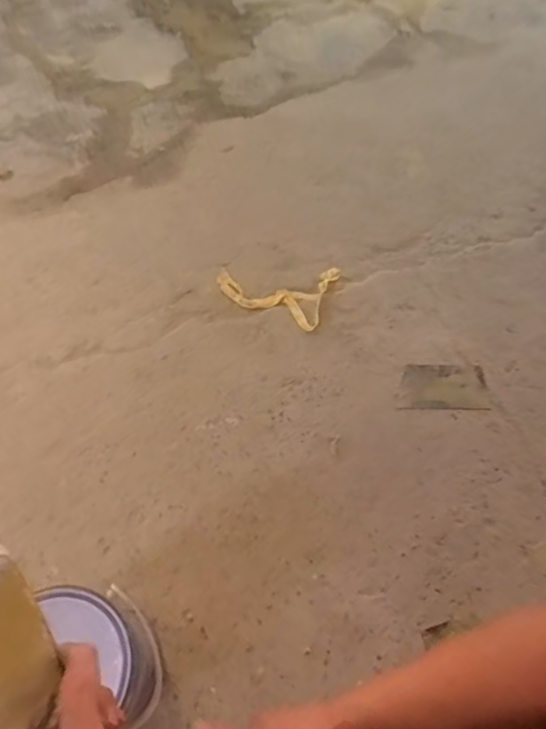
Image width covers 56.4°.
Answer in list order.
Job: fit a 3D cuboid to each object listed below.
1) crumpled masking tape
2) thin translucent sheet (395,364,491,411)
[{"bbox_3d":[0.006,-0.145,0.880,0.188,0.016,0.135,21,65,8],"label":"crumpled masking tape"},{"bbox_3d":[0.266,0.035,0.796,0.139,0.007,0.073,2,64,-4],"label":"thin translucent sheet"}]

